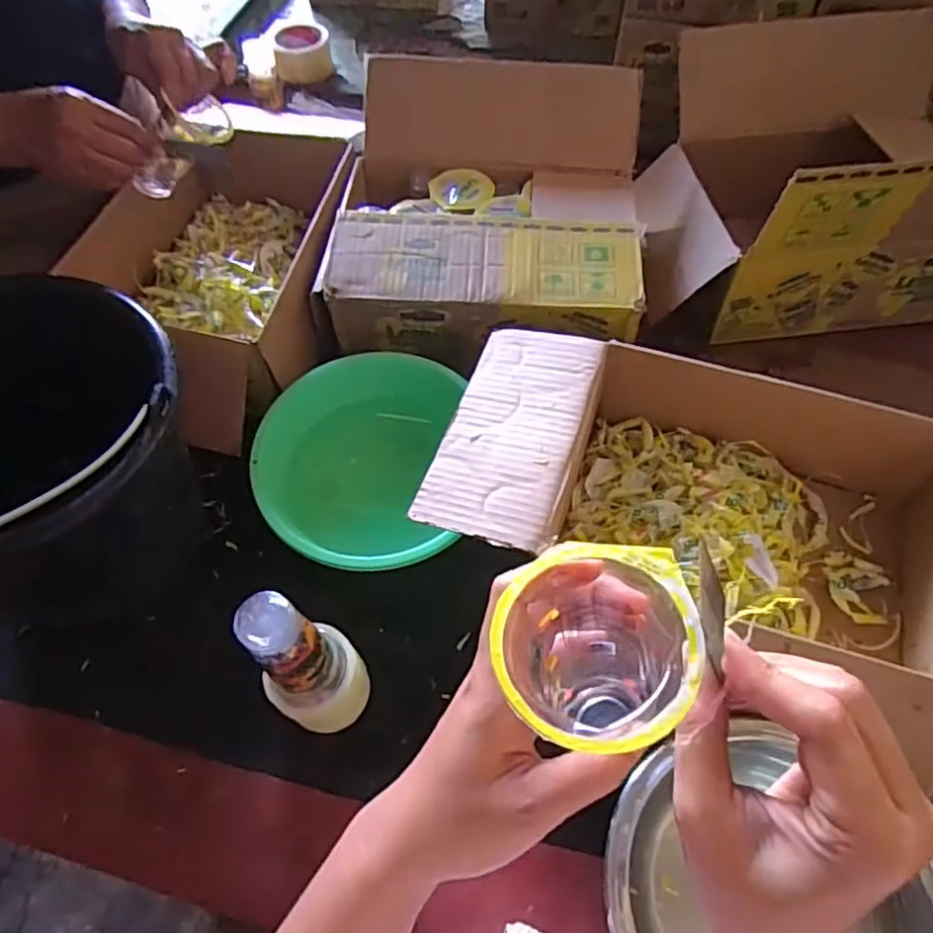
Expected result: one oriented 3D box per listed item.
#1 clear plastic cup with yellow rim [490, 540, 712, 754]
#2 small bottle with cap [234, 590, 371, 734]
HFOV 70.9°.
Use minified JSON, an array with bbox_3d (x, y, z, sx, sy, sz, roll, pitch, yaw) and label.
[{"bbox_3d":[0.046,0.075,0.255,0.068,0.071,0.070,0,59,0],"label":"clear plastic cup with yellow rim"},{"bbox_3d":[-0.122,0.157,0.508,0.072,0.187,0.072,0,59,0],"label":"small bottle with cap"}]

